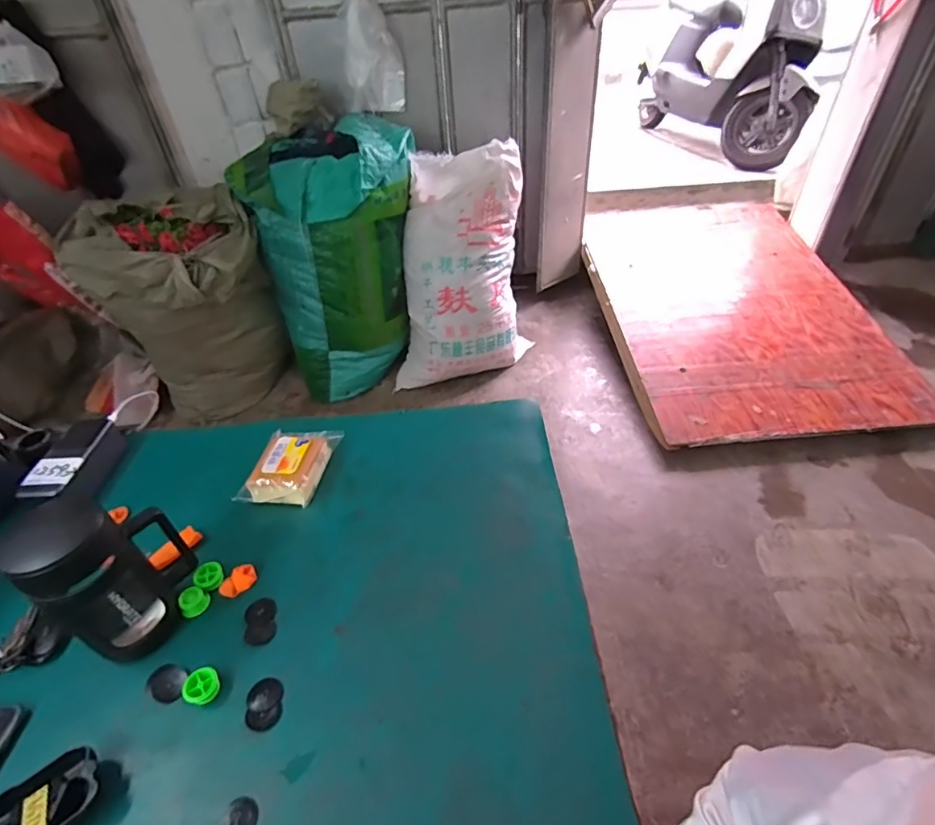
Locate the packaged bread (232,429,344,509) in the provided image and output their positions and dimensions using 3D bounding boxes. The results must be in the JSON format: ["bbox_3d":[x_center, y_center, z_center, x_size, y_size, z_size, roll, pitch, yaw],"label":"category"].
[{"bbox_3d":[-0.223,0.060,0.629,0.090,0.031,0.117,5,43,10],"label":"packaged bread"}]

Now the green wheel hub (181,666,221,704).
[{"bbox_3d":[-0.239,0.246,0.451,0.027,0.016,0.028,-2,42,2],"label":"green wheel hub"}]

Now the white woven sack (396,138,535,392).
[{"bbox_3d":[-0.027,-0.507,1.798,0.495,0.785,0.270,-8,29,-9],"label":"white woven sack"}]

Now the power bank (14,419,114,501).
[{"bbox_3d":[-0.505,0.051,0.636,0.049,0.017,0.137,-1,42,3],"label":"power bank"}]

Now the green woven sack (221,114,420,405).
[{"bbox_3d":[-0.465,-0.566,1.822,0.507,0.806,0.500,-22,45,-19],"label":"green woven sack"}]

